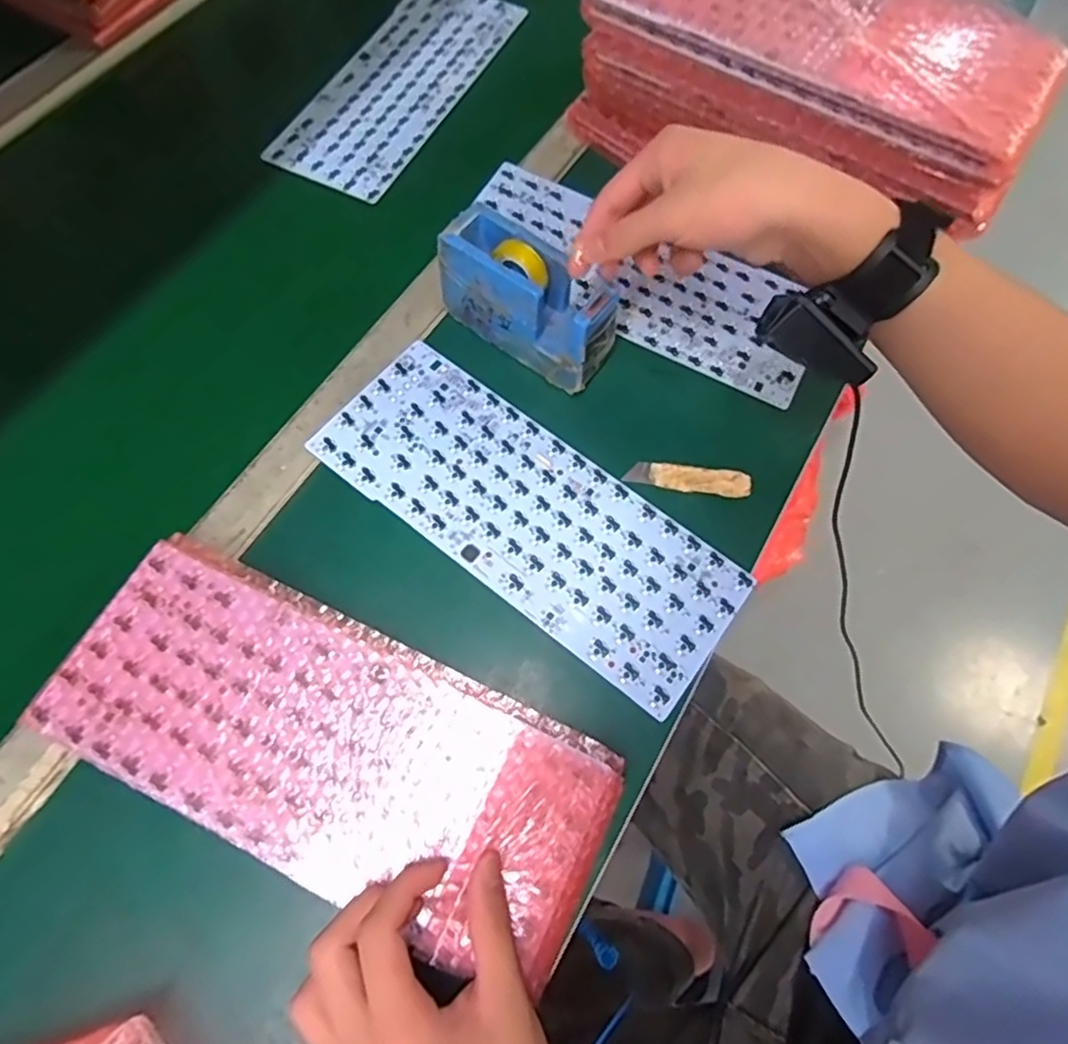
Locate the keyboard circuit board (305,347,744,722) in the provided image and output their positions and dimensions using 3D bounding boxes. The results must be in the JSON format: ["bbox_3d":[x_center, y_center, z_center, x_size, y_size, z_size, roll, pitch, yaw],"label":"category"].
[{"bbox_3d":[-0.004,-0.008,0.456,0.307,0.005,0.118,36,71,11],"label":"keyboard circuit board"}]

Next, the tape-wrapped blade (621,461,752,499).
[{"bbox_3d":[0.114,-0.032,0.472,0.091,0.005,0.021,6,68,0],"label":"tape-wrapped blade"}]

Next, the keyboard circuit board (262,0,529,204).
[{"bbox_3d":[-0.129,-0.432,0.629,0.119,0.009,0.301,25,69,7],"label":"keyboard circuit board"}]

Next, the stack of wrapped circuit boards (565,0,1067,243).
[{"bbox_3d":[0.200,-0.326,0.510,0.334,0.154,0.129,32,70,10],"label":"stack of wrapped circuit boards"}]

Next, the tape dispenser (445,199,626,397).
[{"bbox_3d":[-0.003,-0.163,0.475,0.132,0.078,0.053,34,71,11],"label":"tape dispenser"}]

